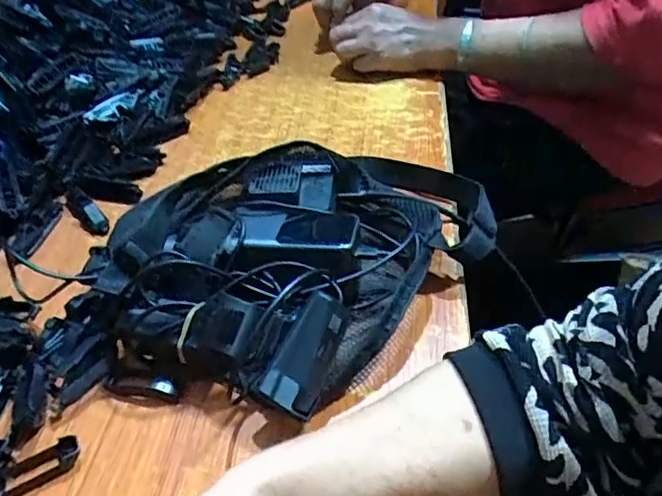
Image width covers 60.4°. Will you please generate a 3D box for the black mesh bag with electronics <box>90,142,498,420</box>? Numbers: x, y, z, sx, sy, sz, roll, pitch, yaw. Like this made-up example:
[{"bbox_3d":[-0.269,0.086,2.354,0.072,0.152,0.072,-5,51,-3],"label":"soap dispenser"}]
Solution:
[{"bbox_3d":[-0.013,0.003,0.416,0.308,0.072,0.202,-24,45,-18],"label":"black mesh bag with electronics"}]

